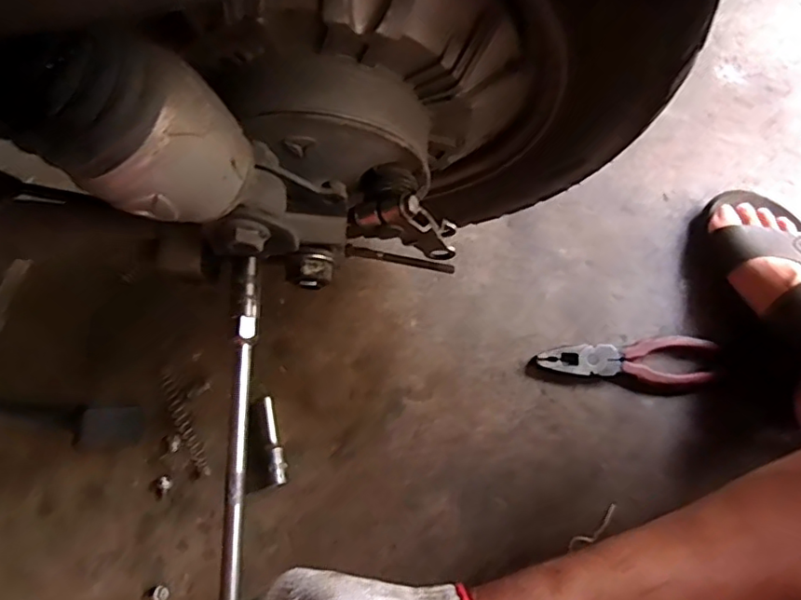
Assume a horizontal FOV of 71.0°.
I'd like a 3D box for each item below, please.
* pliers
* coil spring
[{"bbox_3d":[0.209,0.053,0.524,0.157,0.016,0.044,5,72,-1],"label":"pliers"},{"bbox_3d":[-0.191,0.108,0.497,0.014,0.014,0.101,-26,75,-10],"label":"coil spring"}]

